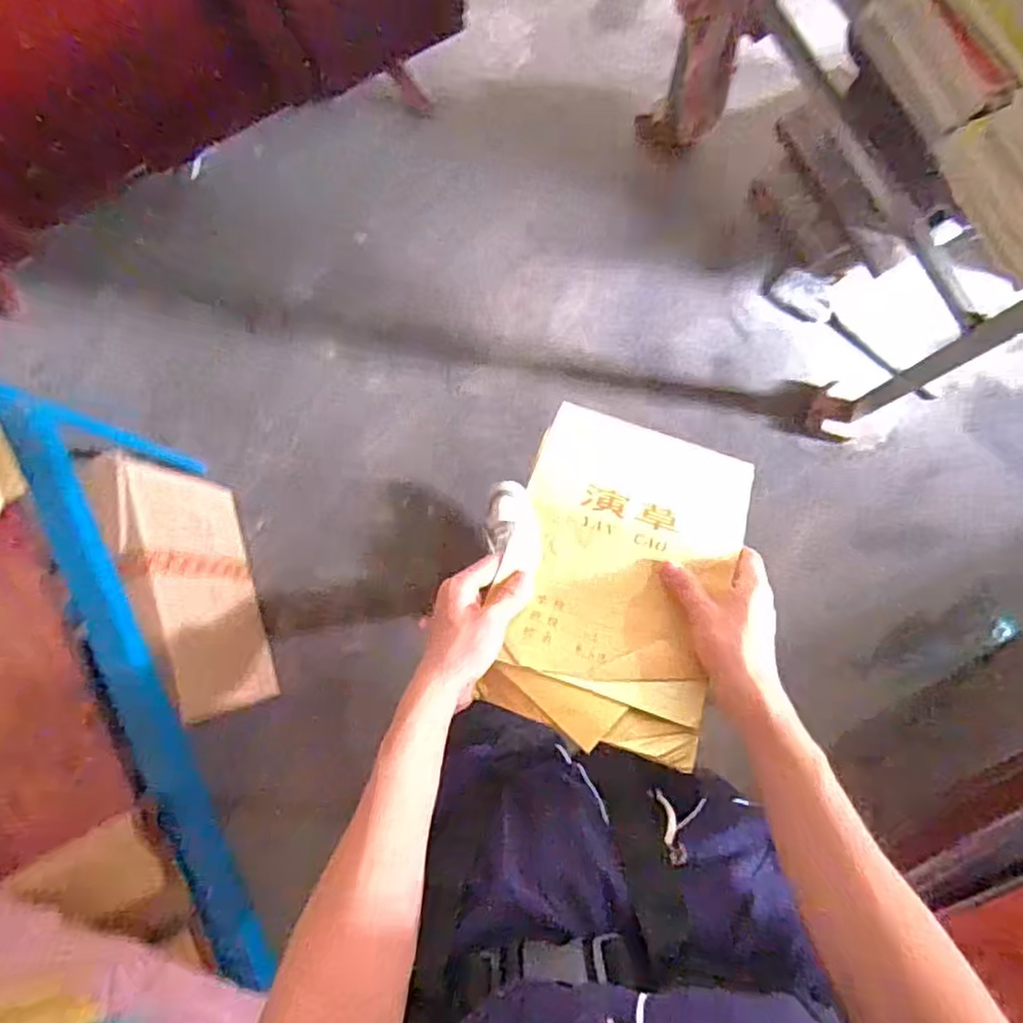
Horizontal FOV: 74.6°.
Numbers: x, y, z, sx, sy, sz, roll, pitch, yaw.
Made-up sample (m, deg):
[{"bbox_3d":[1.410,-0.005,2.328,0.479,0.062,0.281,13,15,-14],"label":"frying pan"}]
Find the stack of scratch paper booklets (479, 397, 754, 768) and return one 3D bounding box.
[{"bbox_3d":[0.087,0.046,0.557,0.181,0.028,0.275,18,67,8],"label":"stack of scratch paper booklets"}]

